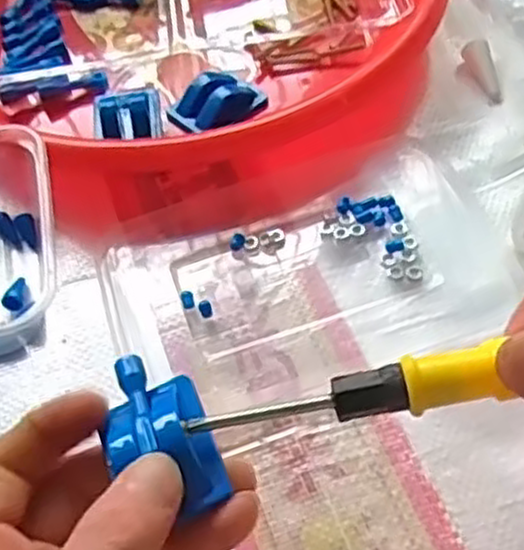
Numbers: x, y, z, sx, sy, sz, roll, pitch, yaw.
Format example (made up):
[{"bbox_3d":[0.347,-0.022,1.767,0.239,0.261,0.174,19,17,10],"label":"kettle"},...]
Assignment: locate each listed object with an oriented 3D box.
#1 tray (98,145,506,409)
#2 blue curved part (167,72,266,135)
[{"bbox_3d":[0.016,-0.003,0.340,0.161,0.007,0.091,-20,53,-9],"label":"tray"},{"bbox_3d":[-0.023,-0.090,0.399,0.046,0.016,0.027,-31,56,-17],"label":"blue curved part"}]

